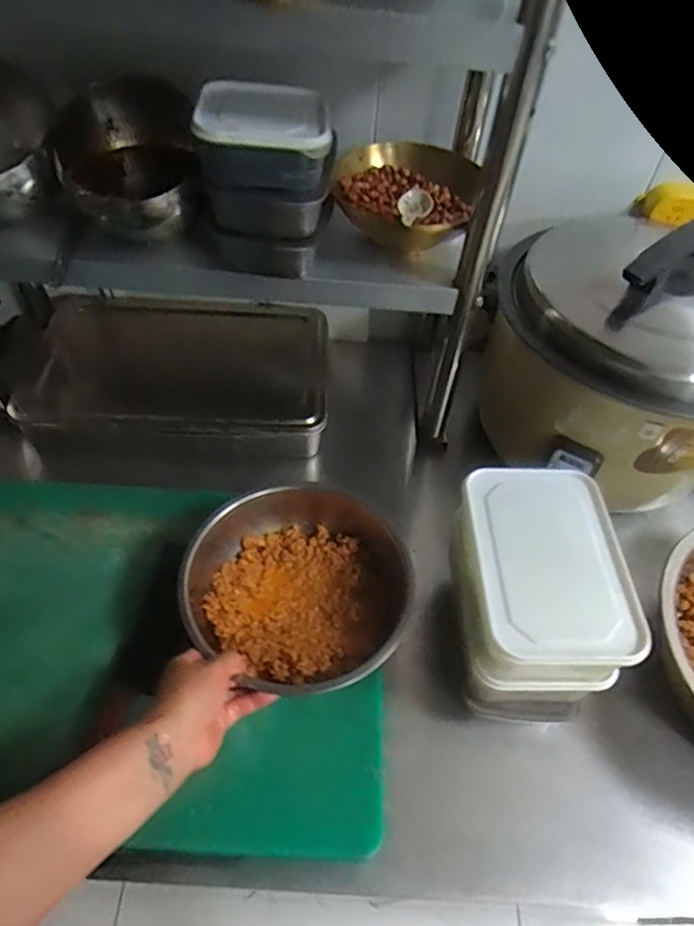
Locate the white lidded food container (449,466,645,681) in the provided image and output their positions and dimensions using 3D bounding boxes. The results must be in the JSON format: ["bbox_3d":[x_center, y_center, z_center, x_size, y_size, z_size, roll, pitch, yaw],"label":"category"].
[{"bbox_3d":[0.192,0.109,0.601,0.149,0.072,0.206,1,52,-3],"label":"white lidded food container"}]

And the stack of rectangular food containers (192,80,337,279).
[{"bbox_3d":[-0.083,-0.298,0.639,0.137,0.155,0.102,0,52,-4],"label":"stack of rectangular food containers"}]

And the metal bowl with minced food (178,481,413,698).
[{"bbox_3d":[-0.056,0.147,0.670,0.229,0.102,0.239,-17,55,-16],"label":"metal bowl with minced food"}]

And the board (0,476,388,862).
[{"bbox_3d":[-0.260,0.192,0.658,0.585,0.038,0.412,2,52,-3],"label":"board"}]

